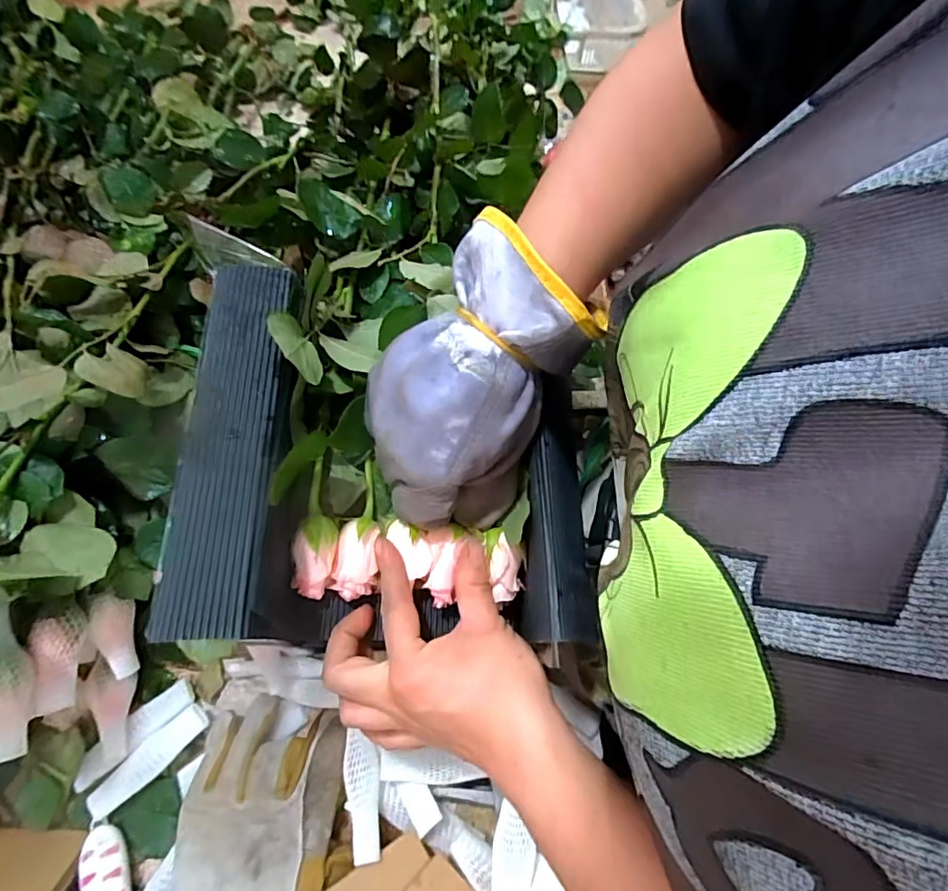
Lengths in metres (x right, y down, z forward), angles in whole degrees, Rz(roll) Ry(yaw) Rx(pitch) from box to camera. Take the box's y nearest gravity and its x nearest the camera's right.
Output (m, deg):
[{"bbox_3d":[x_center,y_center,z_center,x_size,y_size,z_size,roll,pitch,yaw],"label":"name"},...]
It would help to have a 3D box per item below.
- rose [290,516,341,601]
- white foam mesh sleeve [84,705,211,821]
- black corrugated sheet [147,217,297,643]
[{"bbox_3d":[-0.094,0.063,0.306,0.024,0.022,0.044,10,65,1],"label":"rose"},{"bbox_3d":[-0.232,0.227,0.380,0.091,0.004,0.024,-44,85,-12],"label":"white foam mesh sleeve"},{"bbox_3d":[-0.129,-0.020,0.280,0.052,0.013,0.230,-3,65,-5],"label":"black corrugated sheet"}]

